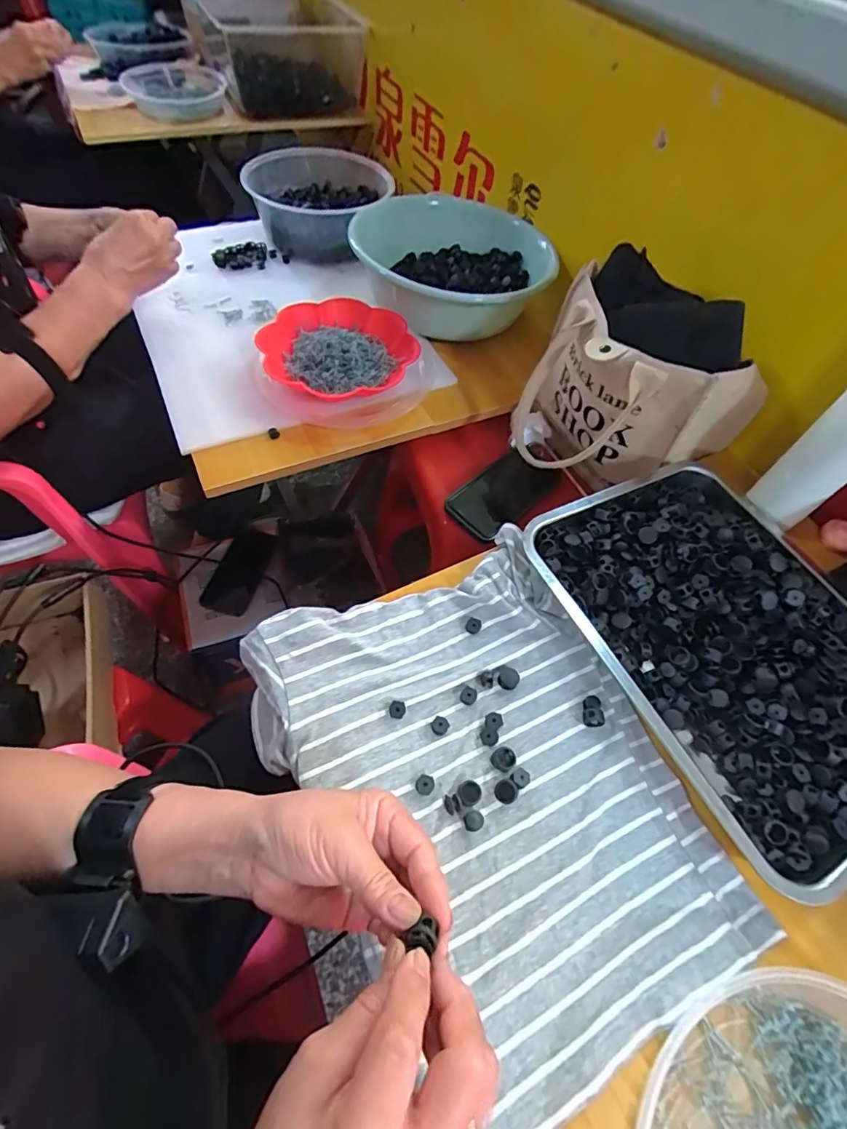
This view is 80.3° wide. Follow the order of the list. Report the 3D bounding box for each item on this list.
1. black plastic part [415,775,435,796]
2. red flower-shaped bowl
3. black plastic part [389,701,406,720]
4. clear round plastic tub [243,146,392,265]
[{"bbox_3d":[0.001,0.166,0.379,0.014,0.006,0.014,1,58,-2],"label":"black plastic part"},{"bbox_3d":[-0.114,-0.281,0.680,0.197,0.049,0.187,3,58,-4],"label":"red flower-shaped bowl"},{"bbox_3d":[-0.021,0.117,0.406,0.013,0.007,0.013,5,58,0],"label":"black plastic part"},{"bbox_3d":[-0.171,-0.605,0.843,0.226,0.096,0.219,1,58,-2],"label":"clear round plastic tub"}]

